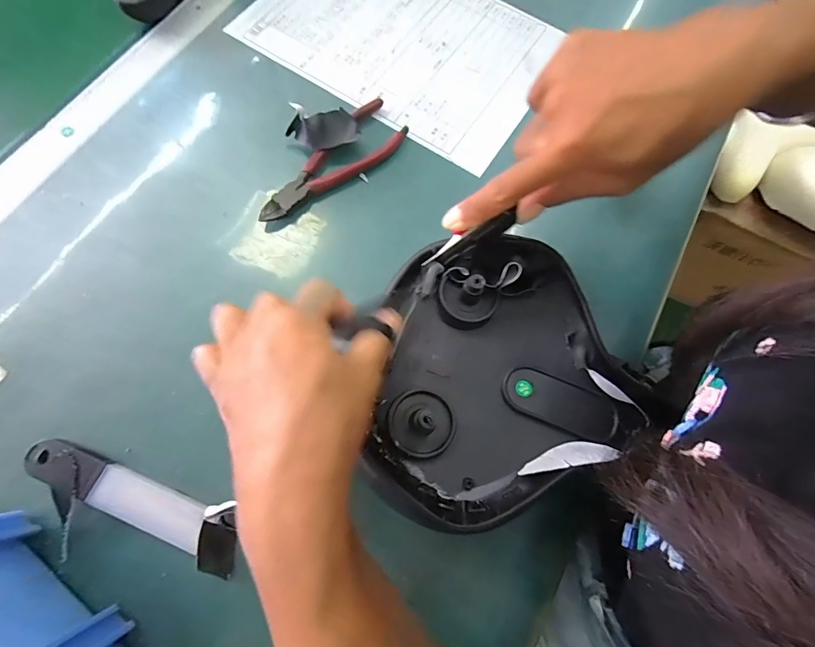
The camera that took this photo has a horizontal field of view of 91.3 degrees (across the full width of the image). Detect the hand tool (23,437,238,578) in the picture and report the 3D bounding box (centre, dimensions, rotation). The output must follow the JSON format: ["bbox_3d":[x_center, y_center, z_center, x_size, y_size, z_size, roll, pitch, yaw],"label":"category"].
[{"bbox_3d":[-0.177,0.116,0.258,0.147,0.015,0.036,20,72,4],"label":"hand tool"}]

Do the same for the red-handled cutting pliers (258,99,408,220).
[{"bbox_3d":[-0.061,-0.136,0.345,0.048,0.013,0.153,36,74,9],"label":"red-handled cutting pliers"}]

